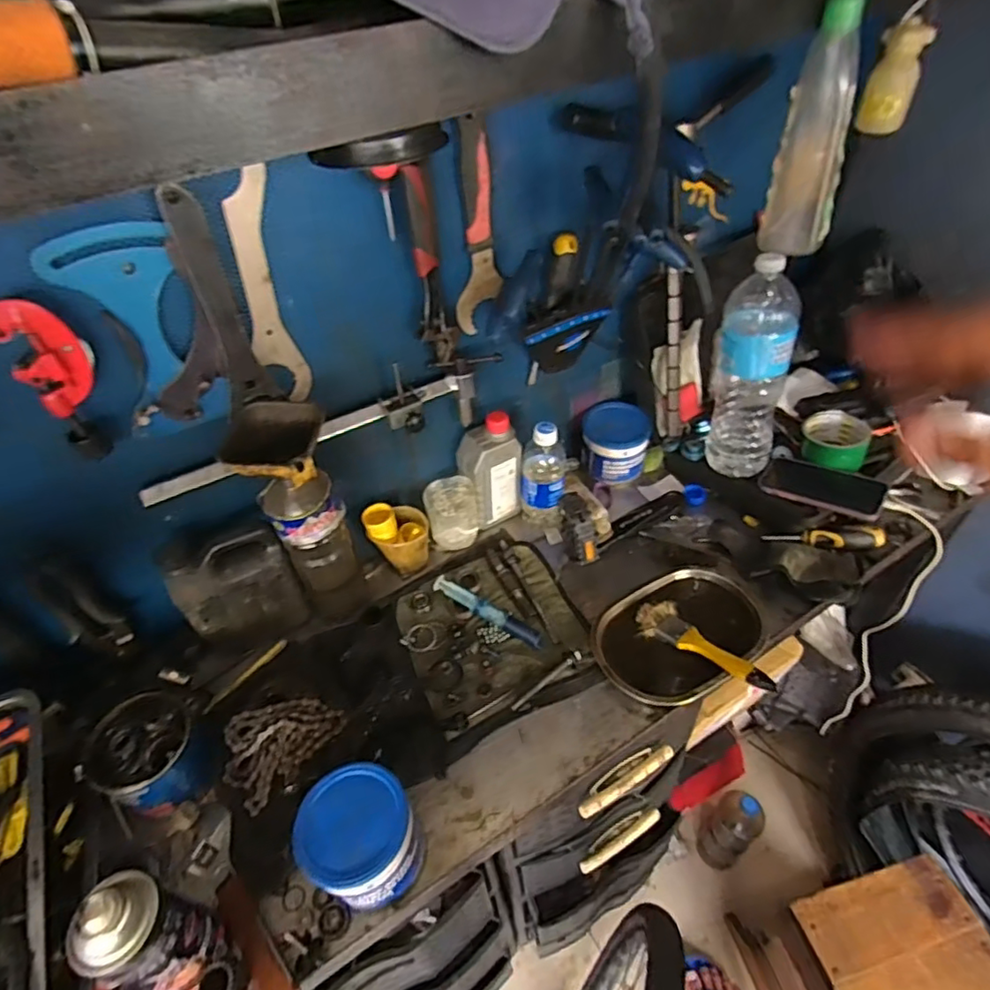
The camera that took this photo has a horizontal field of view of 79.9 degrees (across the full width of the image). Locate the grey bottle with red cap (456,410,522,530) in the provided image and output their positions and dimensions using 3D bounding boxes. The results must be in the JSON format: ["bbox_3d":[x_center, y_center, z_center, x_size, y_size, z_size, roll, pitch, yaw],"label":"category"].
[{"bbox_3d":[-0.006,-0.033,0.857,0.079,0.181,0.050,-26,48,-20],"label":"grey bottle with red cap"}]

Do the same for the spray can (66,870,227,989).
[{"bbox_3d":[-0.274,0.362,0.477,0.054,0.184,0.065,9,47,14],"label":"spray can"}]

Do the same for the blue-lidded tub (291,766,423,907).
[{"bbox_3d":[-0.127,0.327,0.566,0.104,0.099,0.099,-3,45,3],"label":"blue-lidded tub"}]

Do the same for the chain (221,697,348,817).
[{"bbox_3d":[-0.246,0.274,0.671,0.087,0.040,0.129,31,55,31],"label":"chain"}]

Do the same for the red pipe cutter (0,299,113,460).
[{"bbox_3d":[-0.378,-0.100,0.520,0.059,0.144,0.028,-32,51,-24],"label":"red pipe cutter"}]

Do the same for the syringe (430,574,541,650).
[{"bbox_3d":[-0.009,0.149,0.773,0.161,0.023,0.026,22,51,25],"label":"syringe"}]

